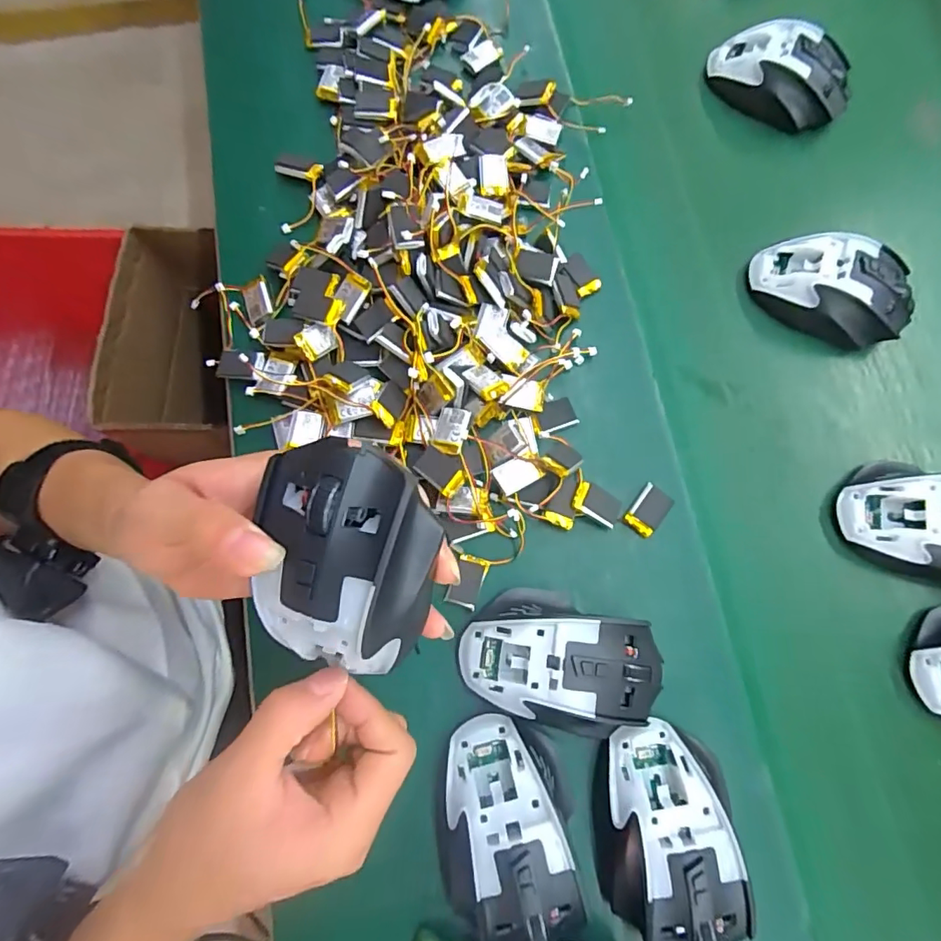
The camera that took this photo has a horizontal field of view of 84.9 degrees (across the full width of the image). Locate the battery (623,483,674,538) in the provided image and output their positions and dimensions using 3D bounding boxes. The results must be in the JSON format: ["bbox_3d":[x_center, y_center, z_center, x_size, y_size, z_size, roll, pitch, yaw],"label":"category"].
[{"bbox_3d":[0.118,0.027,0.340,0.021,0.008,0.031,39,76,8],"label":"battery"}]

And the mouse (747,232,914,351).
[{"bbox_3d":[0.269,-0.134,0.380,0.117,0.037,0.065,17,74,3],"label":"mouse"}]

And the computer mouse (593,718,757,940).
[{"bbox_3d":[0.111,0.202,0.279,0.071,0.034,0.111,-2,74,-3],"label":"computer mouse"}]

